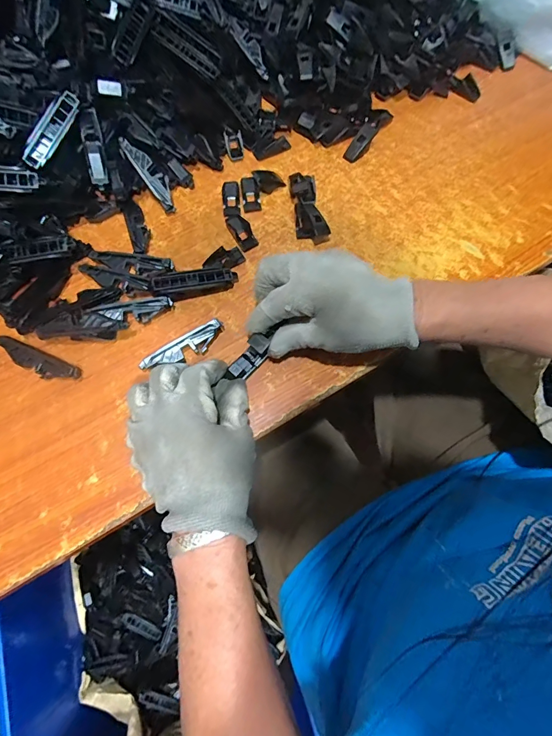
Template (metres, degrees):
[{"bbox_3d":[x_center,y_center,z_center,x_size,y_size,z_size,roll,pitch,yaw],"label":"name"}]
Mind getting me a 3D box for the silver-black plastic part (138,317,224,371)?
[{"bbox_3d":[-0.084,-0.017,0.345,0.080,0.018,0.019,-28,76,-9],"label":"silver-black plastic part"}]

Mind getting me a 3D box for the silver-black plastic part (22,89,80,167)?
[{"bbox_3d":[-0.206,-0.218,0.344,0.016,0.013,0.073,37,95,9],"label":"silver-black plastic part"}]

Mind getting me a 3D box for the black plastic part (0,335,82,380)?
[{"bbox_3d":[-0.215,-0.007,0.336,0.076,0.018,0.021,24,74,6],"label":"black plastic part"}]

